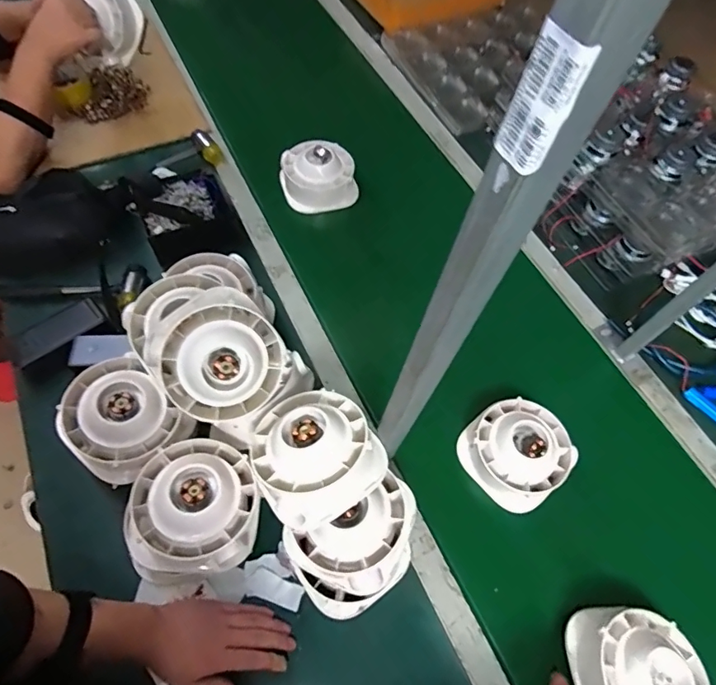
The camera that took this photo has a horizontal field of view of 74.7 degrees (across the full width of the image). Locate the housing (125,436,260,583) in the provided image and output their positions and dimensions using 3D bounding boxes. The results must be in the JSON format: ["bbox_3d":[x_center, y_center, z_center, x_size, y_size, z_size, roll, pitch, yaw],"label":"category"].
[{"bbox_3d":[-0.187,0.192,0.546,0.141,0.113,0.139,2,61,-3],"label":"housing"}]

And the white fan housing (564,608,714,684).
[{"bbox_3d":[0.309,0.364,0.506,0.138,0.064,0.131,2,61,-3],"label":"white fan housing"}]

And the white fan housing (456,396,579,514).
[{"bbox_3d":[0.220,0.145,0.640,0.141,0.062,0.141,-40,71,-7],"label":"white fan housing"}]

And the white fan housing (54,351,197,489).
[{"bbox_3d":[-0.287,0.097,0.568,0.134,0.072,0.125,39,66,17],"label":"white fan housing"}]

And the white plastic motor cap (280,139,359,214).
[{"bbox_3d":[-0.072,-0.314,0.878,0.142,0.079,0.108,-2,61,-5],"label":"white plastic motor cap"}]

